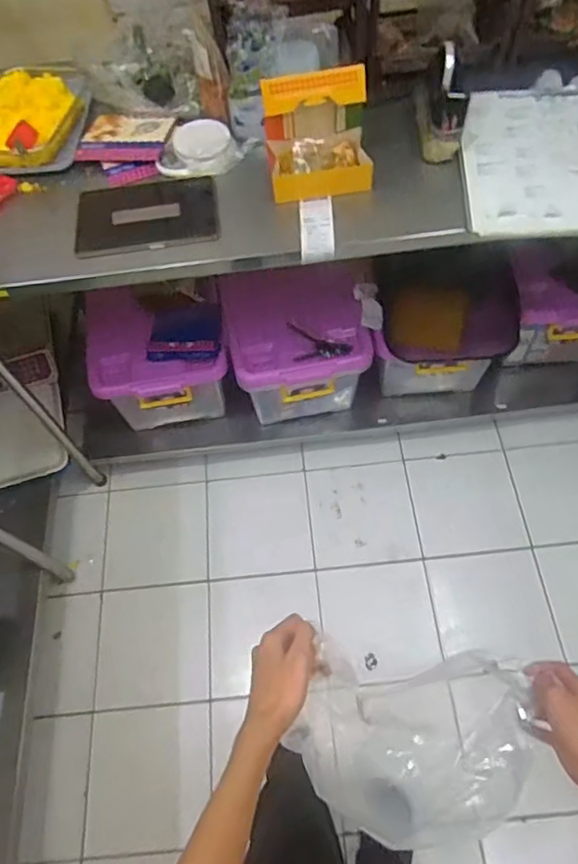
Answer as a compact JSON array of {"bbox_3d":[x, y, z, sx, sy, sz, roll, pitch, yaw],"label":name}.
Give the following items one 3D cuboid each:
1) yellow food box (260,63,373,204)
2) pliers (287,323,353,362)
[{"bbox_3d":[0.050,-0.509,0.952,0.174,0.164,0.104,-9,62,-1],"label":"yellow food box"},{"bbox_3d":[0.069,-0.209,1.404,0.171,0.014,0.080,18,94,-6],"label":"pliers"}]

